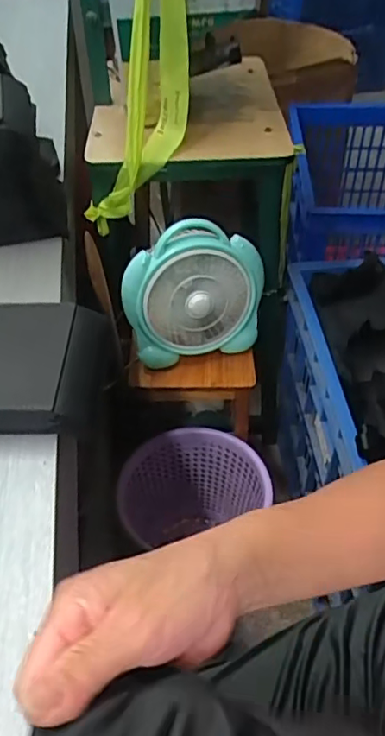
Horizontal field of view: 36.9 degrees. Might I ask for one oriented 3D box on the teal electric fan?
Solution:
[{"bbox_3d":[0.004,-0.123,0.976,0.238,0.212,0.092,-13,46,-11],"label":"teal electric fan"}]

